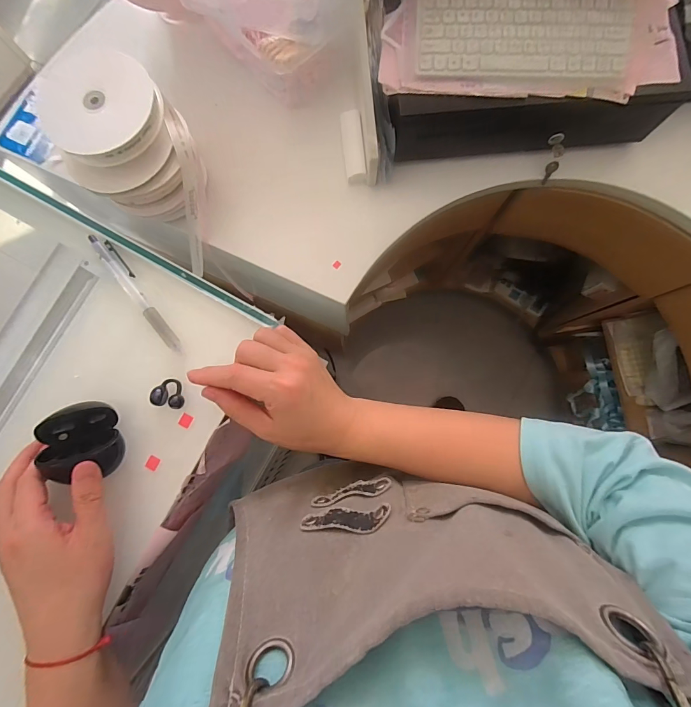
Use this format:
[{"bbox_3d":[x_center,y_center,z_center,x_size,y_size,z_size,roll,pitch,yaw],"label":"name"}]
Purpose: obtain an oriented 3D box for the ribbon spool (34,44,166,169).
[{"bbox_3d":[-0.301,-0.308,0.445,0.129,0.032,0.140,0,83,1],"label":"ribbon spool"}]

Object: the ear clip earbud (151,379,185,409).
[{"bbox_3d":[-0.154,0.035,0.318,0.024,0.015,0.024,0,83,1],"label":"ear clip earbud"}]

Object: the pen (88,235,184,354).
[{"bbox_3d":[-0.189,-0.056,0.331,0.012,0.010,0.137,-38,84,-3],"label":"pen"}]

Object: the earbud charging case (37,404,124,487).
[{"bbox_3d":[-0.219,0.073,0.300,0.055,0.028,0.063,-24,83,-2],"label":"earbud charging case"}]

